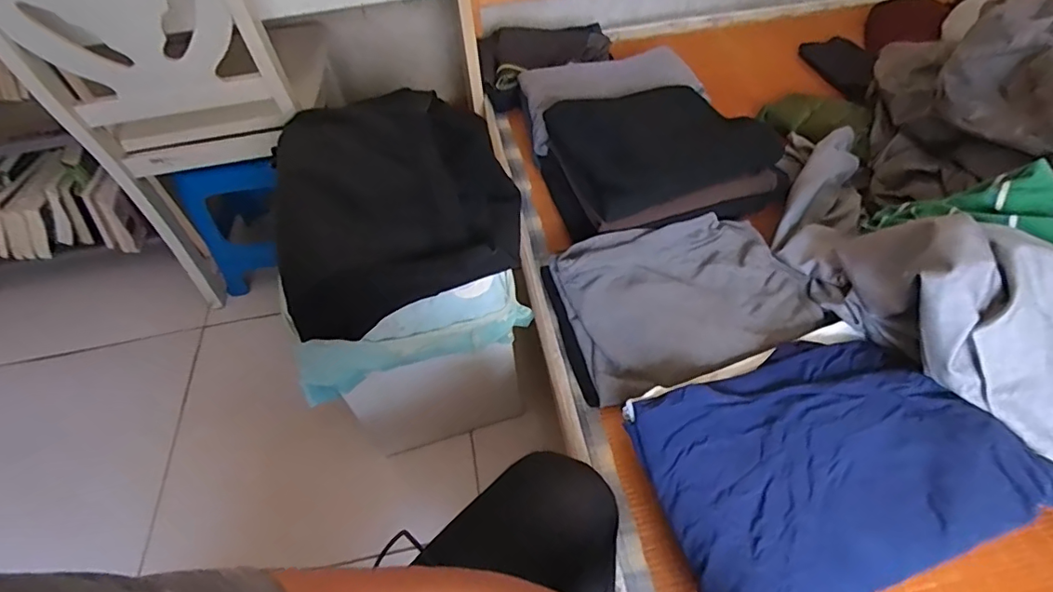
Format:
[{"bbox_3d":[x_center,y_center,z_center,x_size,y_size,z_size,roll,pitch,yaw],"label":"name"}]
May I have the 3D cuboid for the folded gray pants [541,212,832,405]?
[{"bbox_3d":[0.230,-0.001,0.755,0.363,0.057,0.259,-17,51,-9],"label":"folded gray pants"}]

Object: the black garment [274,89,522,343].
[{"bbox_3d":[-0.209,-0.176,0.778,0.328,0.113,0.447,-19,51,-10],"label":"black garment"}]

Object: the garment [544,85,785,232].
[{"bbox_3d":[0.235,-0.249,0.892,0.329,0.118,0.256,-17,51,-9],"label":"garment"}]

